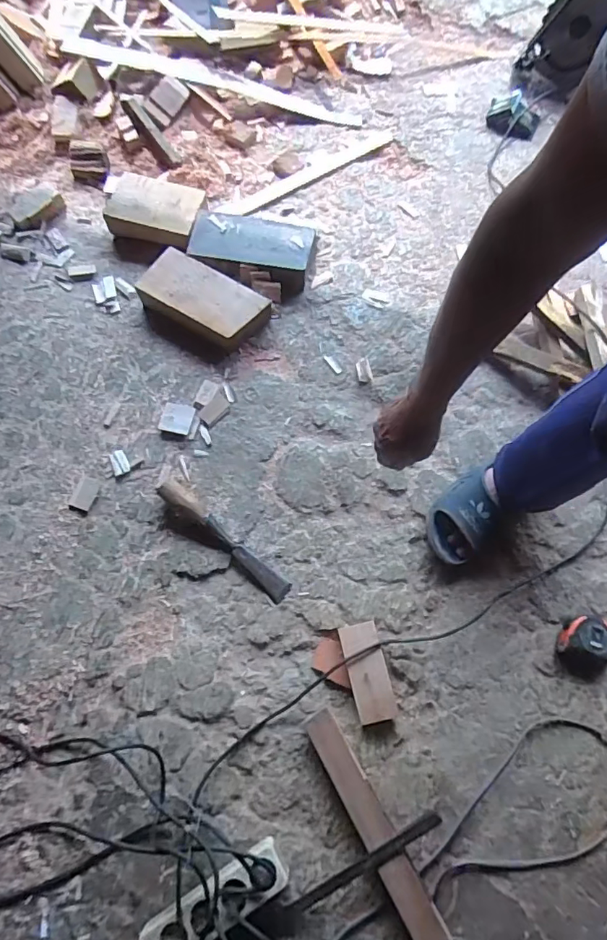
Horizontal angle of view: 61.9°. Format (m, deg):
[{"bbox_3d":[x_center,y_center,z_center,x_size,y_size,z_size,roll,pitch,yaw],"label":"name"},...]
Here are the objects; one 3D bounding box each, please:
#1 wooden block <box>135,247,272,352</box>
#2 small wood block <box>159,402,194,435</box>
[{"bbox_3d":[-0.201,-0.337,1.016,0.249,0.067,0.123,31,72,10],"label":"wooden block"},{"bbox_3d":[-0.240,-0.098,0.956,0.060,0.009,0.058,15,70,4],"label":"small wood block"}]

